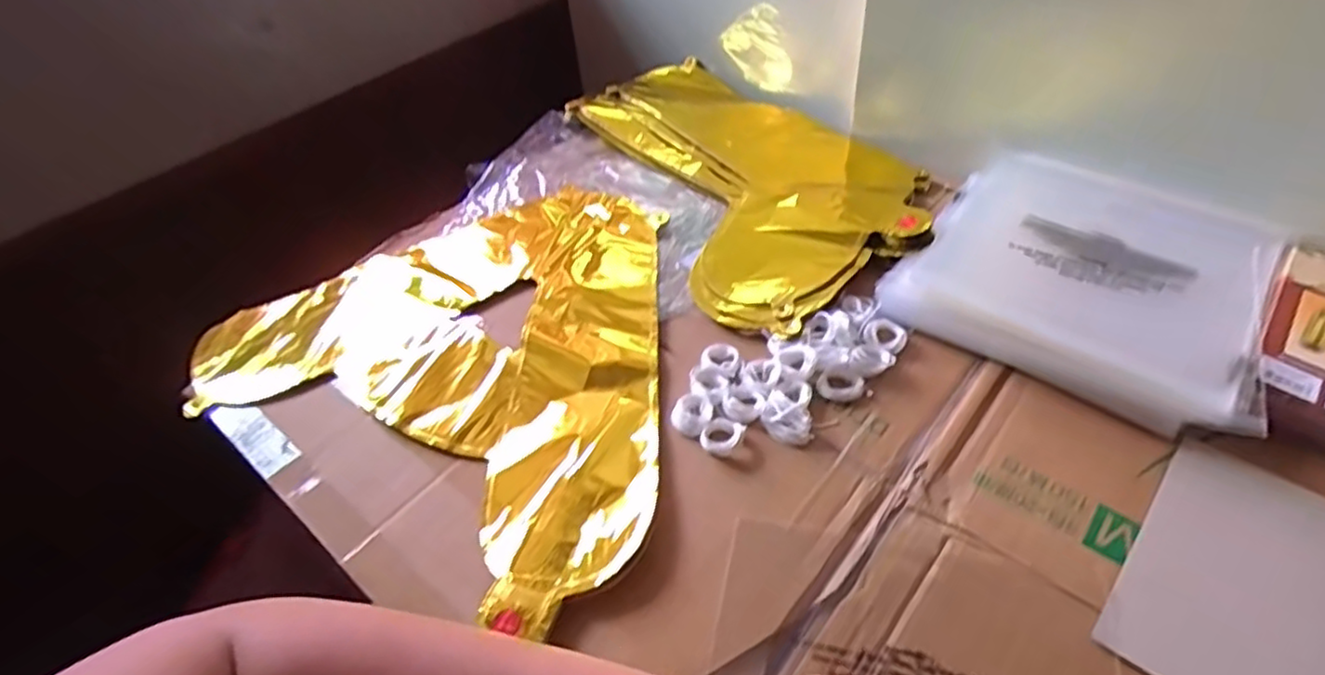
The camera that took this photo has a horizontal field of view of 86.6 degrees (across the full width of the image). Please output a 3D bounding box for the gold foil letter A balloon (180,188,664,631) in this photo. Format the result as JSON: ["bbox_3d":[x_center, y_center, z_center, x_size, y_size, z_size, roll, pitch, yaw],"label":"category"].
[{"bbox_3d":[-0.138,-0.011,0.539,0.384,0.018,0.349,18,51,21],"label":"gold foil letter A balloon"}]

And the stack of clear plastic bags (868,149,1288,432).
[{"bbox_3d":[0.321,-0.060,0.528,0.222,0.034,0.255,25,54,27],"label":"stack of clear plastic bags"}]

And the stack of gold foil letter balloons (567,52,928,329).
[{"bbox_3d":[0.076,-0.168,0.670,0.238,0.035,0.412,-22,49,-14],"label":"stack of gold foil letter balloons"}]

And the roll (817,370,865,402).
[{"bbox_3d":[0.121,0.033,0.478,0.031,0.009,0.022,6,48,12],"label":"roll"}]

